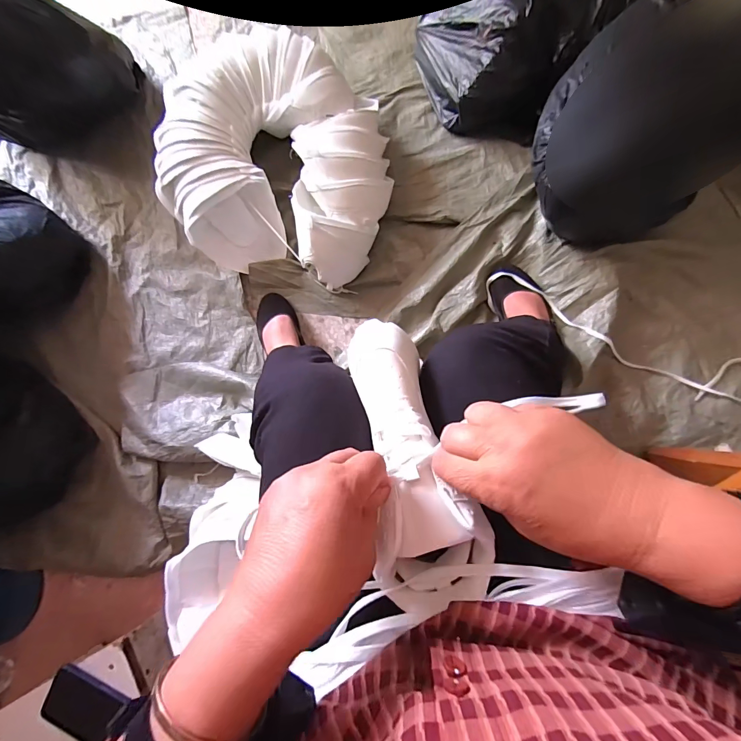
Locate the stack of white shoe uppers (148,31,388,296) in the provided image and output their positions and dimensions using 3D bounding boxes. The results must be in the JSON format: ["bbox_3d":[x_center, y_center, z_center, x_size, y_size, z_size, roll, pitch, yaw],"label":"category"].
[{"bbox_3d":[-0.198,-0.414,0.802,0.458,0.174,0.399,14,84,8],"label":"stack of white shoe uppers"}]

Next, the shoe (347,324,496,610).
[{"bbox_3d":[0.033,0.068,0.319,0.084,0.062,0.239,-15,76,4],"label":"shoe"}]

